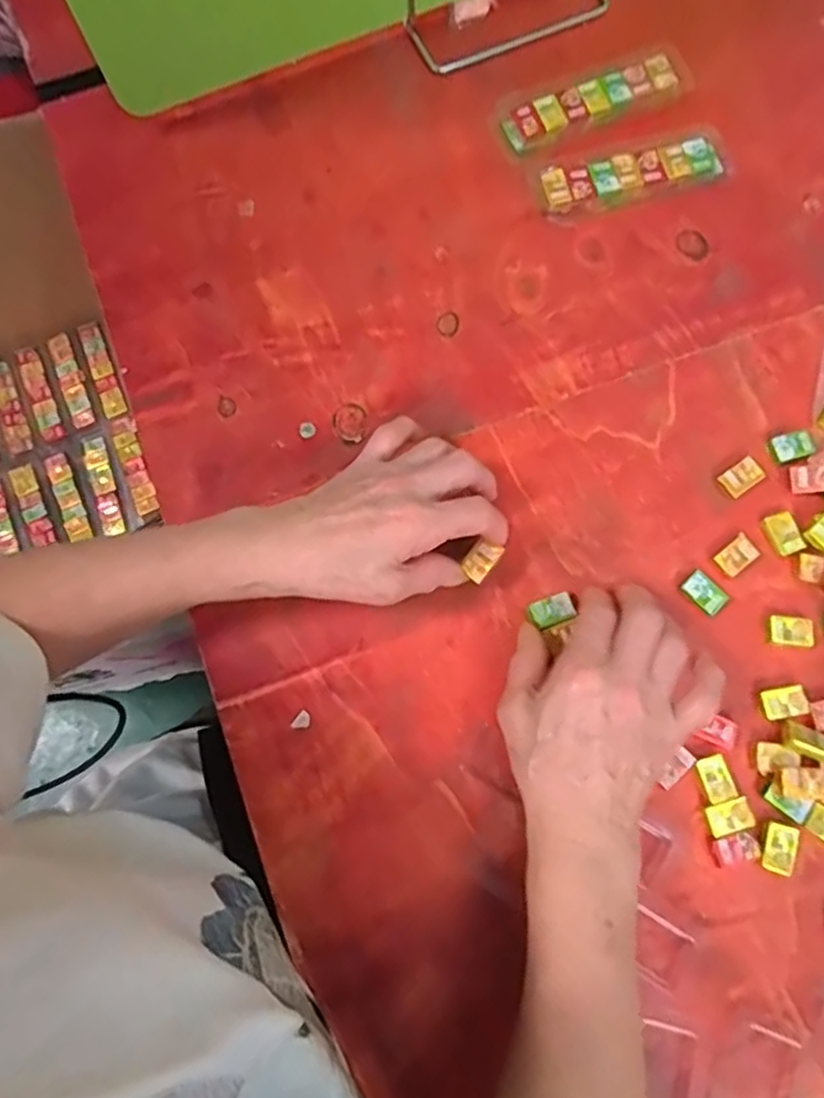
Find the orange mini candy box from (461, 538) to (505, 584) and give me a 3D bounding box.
[{"bbox_3d":[0.041,0.007,0.398,0.016,0.005,0.024,37,81,8],"label":"orange mini candy box"}]

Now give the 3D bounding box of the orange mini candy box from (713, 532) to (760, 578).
[{"bbox_3d":[0.202,0.004,0.419,0.028,0.005,0.018,-41,80,-8],"label":"orange mini candy box"}]

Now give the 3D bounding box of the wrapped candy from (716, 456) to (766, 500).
[{"bbox_3d":[0.211,-0.046,0.430,0.027,0.005,0.018,-36,80,-7],"label":"wrapped candy"}]

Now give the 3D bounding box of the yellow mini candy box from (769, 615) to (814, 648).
[{"bbox_3d":[0.229,0.050,0.407,0.025,0.004,0.018,7,78,2],"label":"yellow mini candy box"}]

